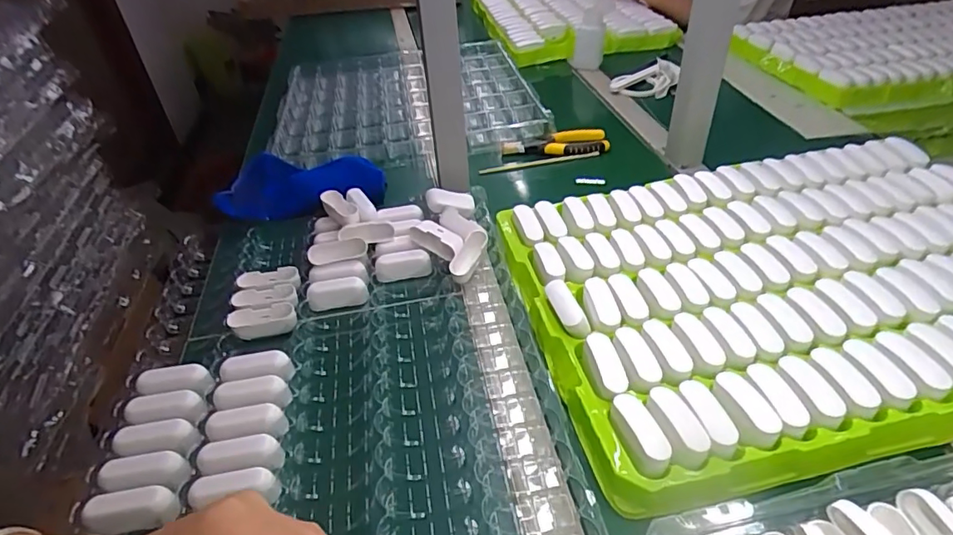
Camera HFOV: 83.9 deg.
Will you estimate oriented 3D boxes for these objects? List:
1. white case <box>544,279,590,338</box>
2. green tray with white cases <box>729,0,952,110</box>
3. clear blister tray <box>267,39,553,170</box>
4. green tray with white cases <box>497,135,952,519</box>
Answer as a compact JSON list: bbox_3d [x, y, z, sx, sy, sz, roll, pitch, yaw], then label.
[{"bbox_3d":[0.089,0.042,0.525,0.023,0.025,0.072,-10,40,-6],"label":"white case"},{"bbox_3d":[0.846,-0.426,1.027,0.584,0.046,0.379,-7,39,-4],"label":"green tray with white cases"},{"bbox_3d":[-0.135,-0.324,0.988,0.439,0.036,0.465,-9,40,-6],"label":"clear blister tray"},{"bbox_3d":[0.340,0.004,0.553,0.564,0.035,0.383,-11,41,-7],"label":"green tray with white cases"}]

